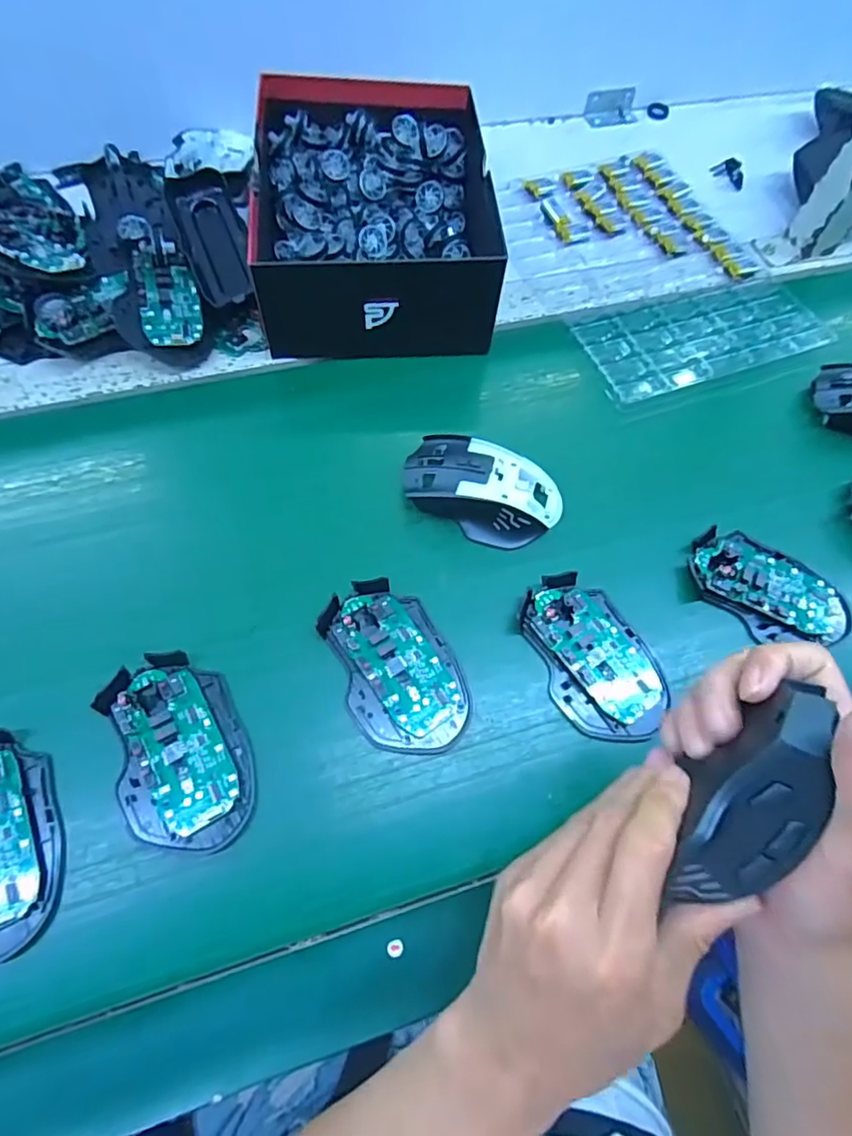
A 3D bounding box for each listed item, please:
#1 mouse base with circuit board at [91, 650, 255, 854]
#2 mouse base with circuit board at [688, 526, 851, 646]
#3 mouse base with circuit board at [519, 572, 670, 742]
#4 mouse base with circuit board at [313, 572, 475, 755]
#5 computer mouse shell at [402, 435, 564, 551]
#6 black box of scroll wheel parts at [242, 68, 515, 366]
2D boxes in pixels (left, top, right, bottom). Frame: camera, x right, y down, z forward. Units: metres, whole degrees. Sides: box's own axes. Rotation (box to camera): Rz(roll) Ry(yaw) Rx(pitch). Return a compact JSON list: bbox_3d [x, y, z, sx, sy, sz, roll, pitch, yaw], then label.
[{"bbox_3d":[-0.145,0.107,0.339,0.071,0.016,0.112,-24,69,-14],"label":"mouse base with circuit board"},{"bbox_3d":[0.243,0.014,0.410,0.071,0.015,0.111,-39,73,-19],"label":"mouse base with circuit board"},{"bbox_3d":[0.112,0.056,0.382,0.073,0.014,0.113,-17,67,-11],"label":"mouse base with circuit board"},{"bbox_3d":[-0.019,0.062,0.369,0.070,0.014,0.113,-21,68,-13],"label":"mouse base with circuit board"},{"bbox_3d":[0.042,-0.060,0.421,0.118,0.036,0.073,19,65,5],"label":"computer mouse shell"},{"bbox_3d":[-0.045,-0.305,0.504,0.184,0.084,0.244,-3,65,-5],"label":"black box of scroll wheel parts"}]

